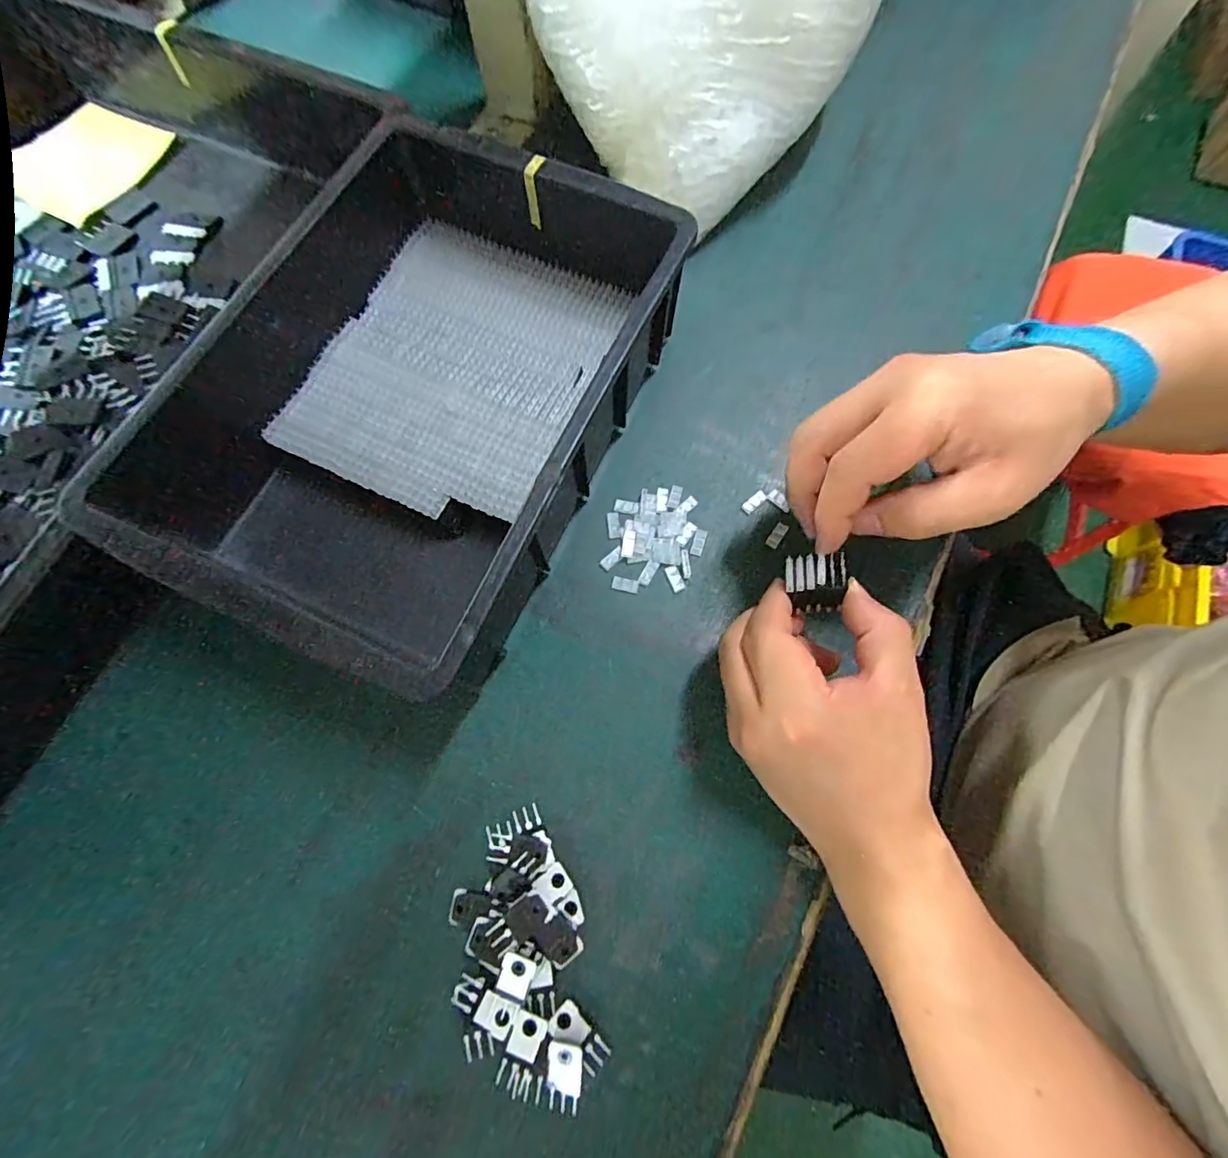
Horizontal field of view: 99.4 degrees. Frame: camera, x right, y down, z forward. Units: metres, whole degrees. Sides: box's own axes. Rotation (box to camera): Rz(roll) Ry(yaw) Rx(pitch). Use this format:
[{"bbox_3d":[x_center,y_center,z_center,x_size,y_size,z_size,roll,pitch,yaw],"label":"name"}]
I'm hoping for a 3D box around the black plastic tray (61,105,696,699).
[{"bbox_3d":[-0.119,-0.120,0.312,0.251,0.084,0.317,28,75,9],"label":"black plastic tray"}]

